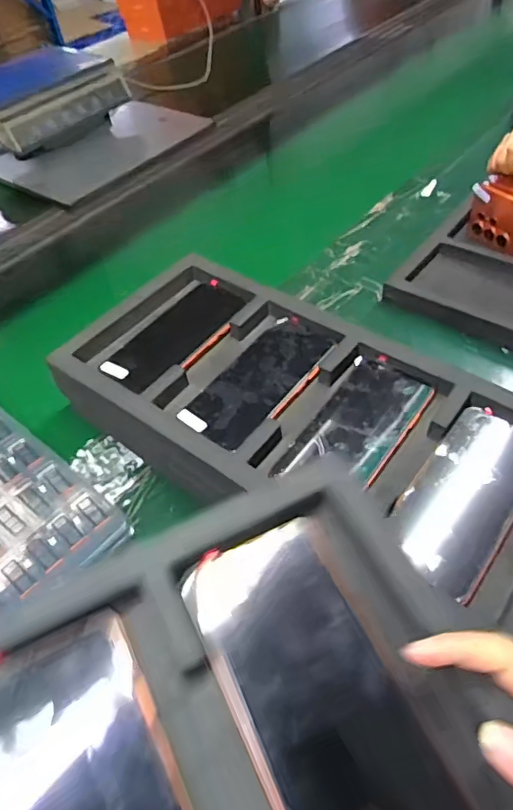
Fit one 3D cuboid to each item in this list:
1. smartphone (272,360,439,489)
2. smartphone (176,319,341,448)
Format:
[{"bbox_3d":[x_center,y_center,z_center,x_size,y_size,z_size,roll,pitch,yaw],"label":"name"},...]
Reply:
[{"bbox_3d":[0.092,0.018,0.471,0.079,0.015,0.158,25,56,26],"label":"smartphone"},{"bbox_3d":[0.007,-0.027,0.521,0.080,0.012,0.170,28,57,28],"label":"smartphone"}]

